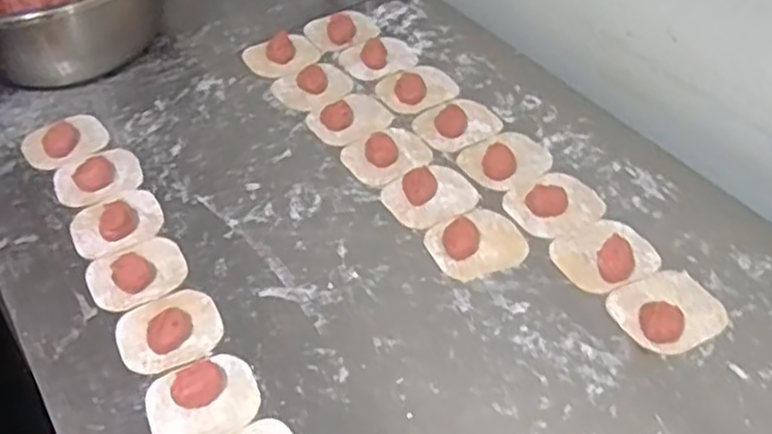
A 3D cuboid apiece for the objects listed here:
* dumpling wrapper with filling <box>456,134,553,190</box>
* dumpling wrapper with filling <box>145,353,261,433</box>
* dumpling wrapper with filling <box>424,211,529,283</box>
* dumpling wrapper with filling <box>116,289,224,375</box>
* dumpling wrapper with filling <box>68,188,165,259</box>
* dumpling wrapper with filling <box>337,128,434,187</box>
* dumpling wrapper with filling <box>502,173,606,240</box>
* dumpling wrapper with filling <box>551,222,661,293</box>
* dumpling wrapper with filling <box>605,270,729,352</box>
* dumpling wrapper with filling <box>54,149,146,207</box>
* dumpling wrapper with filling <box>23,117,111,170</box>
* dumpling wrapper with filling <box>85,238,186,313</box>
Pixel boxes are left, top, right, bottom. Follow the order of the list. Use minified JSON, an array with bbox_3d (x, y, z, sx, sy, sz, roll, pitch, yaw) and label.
[{"bbox_3d":[0.124,-0.061,0.740,0.087,0.015,0.072,-22,50,-16],"label":"dumpling wrapper with filling"},{"bbox_3d":[-0.143,0.142,0.572,0.083,0.014,0.071,-23,51,-17],"label":"dumpling wrapper with filling"},{"bbox_3d":[0.082,0.022,0.666,0.082,0.013,0.072,-23,51,-17],"label":"dumpling wrapper with filling"},{"bbox_3d":[-0.184,0.093,0.619,0.083,0.012,0.075,-21,50,-15],"label":"dumpling wrapper with filling"},{"bbox_3d":[-0.261,0.004,0.710,0.084,0.011,0.073,-26,52,-19],"label":"dumpling wrapper with filling"},{"bbox_3d":[0.002,-0.068,0.757,0.082,0.015,0.075,-24,51,-18],"label":"dumpling wrapper with filling"},{"bbox_3d":[0.161,-0.016,0.696,0.084,0.016,0.071,-20,50,-15],"label":"dumpling wrapper with filling"},{"bbox_3d":[0.195,0.028,0.648,0.083,0.023,0.069,-20,50,-15],"label":"dumpling wrapper with filling"},{"bbox_3d":[0.234,0.072,0.604,0.084,0.019,0.073,-18,49,-13],"label":"dumpling wrapper with filling"},{"bbox_3d":[-0.297,-0.043,0.756,0.084,0.015,0.071,-26,51,-19],"label":"dumpling wrapper with filling"},{"bbox_3d":[-0.348,-0.084,0.794,0.084,0.019,0.073,-29,53,-22],"label":"dumpling wrapper with filling"},{"bbox_3d":[-0.227,0.048,0.666,0.084,0.014,0.070,-26,52,-20],"label":"dumpling wrapper with filling"}]

